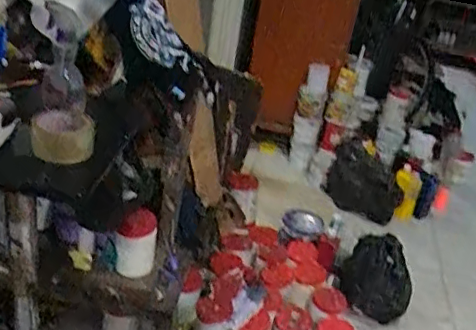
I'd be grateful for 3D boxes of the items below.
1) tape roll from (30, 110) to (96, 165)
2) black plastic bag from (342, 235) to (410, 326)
[{"bbox_3d":[-0.288,-0.047,0.936,0.098,0.055,0.092,-2,31,-20],"label":"tape roll"},{"bbox_3d":[0.457,0.371,1.868,0.229,0.246,0.152,20,31,17],"label":"black plastic bag"}]

